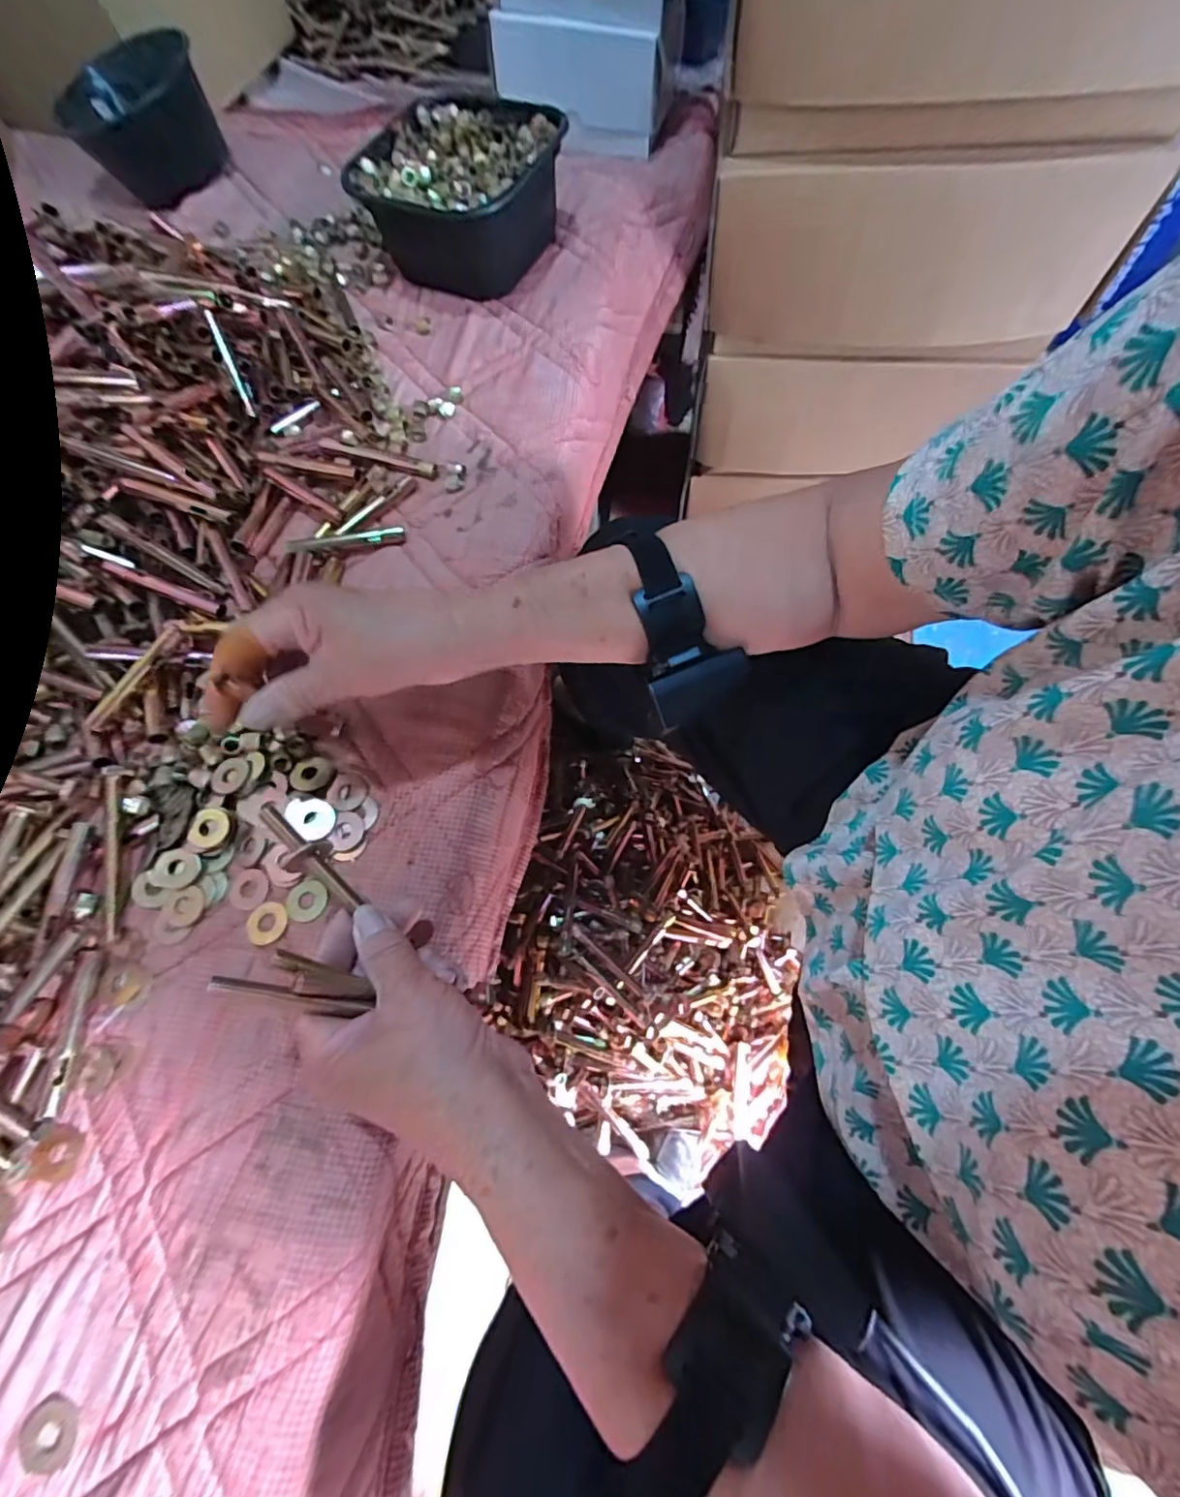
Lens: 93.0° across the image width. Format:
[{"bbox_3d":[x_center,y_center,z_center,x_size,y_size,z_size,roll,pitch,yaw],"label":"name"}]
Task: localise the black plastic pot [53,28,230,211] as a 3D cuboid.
[{"bbox_3d":[-0.483,-0.683,0.611,0.139,0.092,0.175,-29,70,-8],"label":"black plastic pot"}]

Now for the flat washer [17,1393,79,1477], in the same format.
[{"bbox_3d":[-0.242,0.308,0.249,0.026,0.004,0.025,-1,68,3],"label":"flat washer"}]

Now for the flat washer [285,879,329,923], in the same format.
[{"bbox_3d":[-0.169,0.090,0.333,0.024,0.004,0.024,-1,68,3],"label":"flat washer"}]

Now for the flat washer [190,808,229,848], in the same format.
[{"bbox_3d":[-0.236,0.049,0.347,0.023,0.004,0.023,-1,68,3],"label":"flat washer"}]

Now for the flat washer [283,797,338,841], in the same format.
[{"bbox_3d":[-0.172,0.043,0.346,0.030,0.004,0.024,43,58,3],"label":"flat washer"}]

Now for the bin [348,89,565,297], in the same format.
[{"bbox_3d":[-0.119,-0.517,0.532,0.164,0.083,0.163,13,70,8],"label":"bin"}]

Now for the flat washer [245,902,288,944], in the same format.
[{"bbox_3d":[-0.191,0.102,0.329,0.023,0.004,0.023,6,69,5],"label":"flat washer"}]

